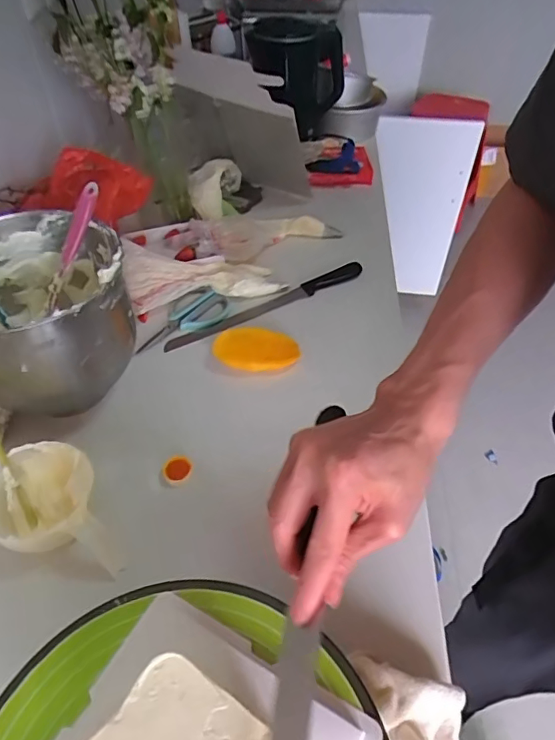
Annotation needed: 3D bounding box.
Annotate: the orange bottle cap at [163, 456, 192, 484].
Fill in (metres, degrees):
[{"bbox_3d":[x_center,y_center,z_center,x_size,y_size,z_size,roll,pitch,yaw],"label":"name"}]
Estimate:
[{"bbox_3d":[-0.122,0.120,0.632,0.029,0.010,0.035,33,55,26],"label":"orange bottle cap"}]

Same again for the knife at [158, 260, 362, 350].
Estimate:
[{"bbox_3d":[-0.015,-0.111,0.861,0.369,0.021,0.028,-25,52,-22],"label":"knife"}]

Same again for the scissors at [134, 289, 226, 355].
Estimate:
[{"bbox_3d":[-0.160,-0.083,0.830,0.164,0.017,0.082,-27,53,-23],"label":"scissors"}]

